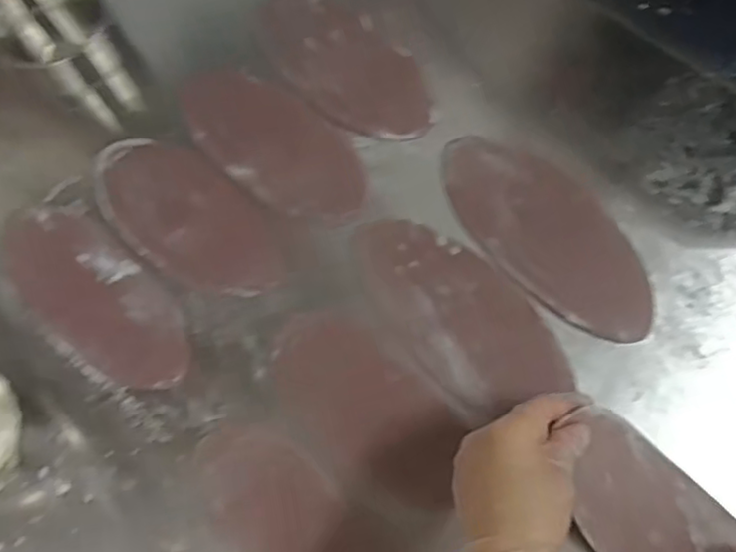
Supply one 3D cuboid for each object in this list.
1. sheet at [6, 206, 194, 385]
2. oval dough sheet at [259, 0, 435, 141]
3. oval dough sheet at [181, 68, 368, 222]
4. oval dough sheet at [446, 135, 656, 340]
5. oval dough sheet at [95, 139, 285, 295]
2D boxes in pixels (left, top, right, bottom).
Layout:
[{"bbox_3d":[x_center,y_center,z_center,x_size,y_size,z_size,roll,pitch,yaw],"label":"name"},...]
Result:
[{"bbox_3d":[-0.210,0.016,0.520,0.175,0.012,0.077,41,79,10],"label":"sheet"},{"bbox_3d":[-0.020,-0.178,0.575,0.171,0.008,0.083,38,84,6],"label":"oval dough sheet"},{"bbox_3d":[-0.081,-0.114,0.556,0.178,0.009,0.085,40,78,10],"label":"oval dough sheet"},{"bbox_3d":[0.141,-0.034,0.534,0.090,0.014,0.204,-43,79,-10],"label":"oval dough sheet"},{"bbox_3d":[-0.145,-0.046,0.540,0.172,0.008,0.088,40,78,10],"label":"oval dough sheet"}]

